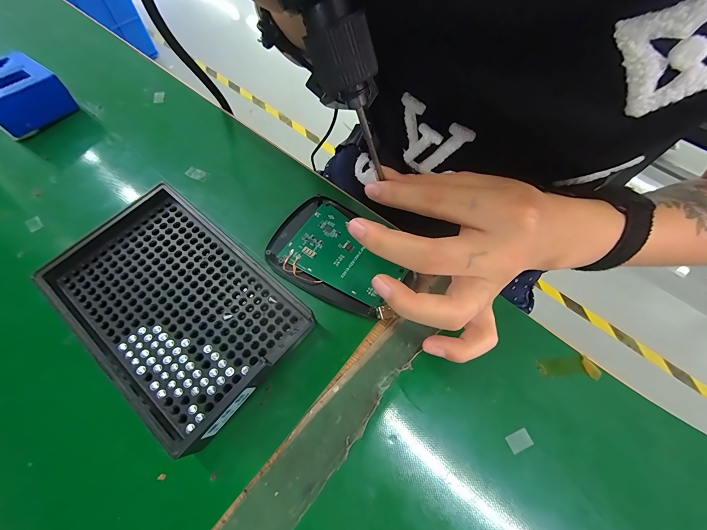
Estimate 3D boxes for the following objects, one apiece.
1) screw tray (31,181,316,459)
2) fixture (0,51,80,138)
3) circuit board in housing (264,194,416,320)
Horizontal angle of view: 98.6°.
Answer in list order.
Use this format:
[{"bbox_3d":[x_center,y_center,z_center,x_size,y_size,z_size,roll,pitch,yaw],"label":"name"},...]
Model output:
[{"bbox_3d":[-0.102,0.023,0.178,0.137,0.025,0.091,37,70,15],"label":"screw tray"},{"bbox_3d":[-0.262,-0.133,0.240,0.042,0.037,0.053,33,69,13],"label":"fixture"},{"bbox_3d":[-0.008,-0.006,0.201,0.093,0.007,0.062,30,68,12],"label":"circuit board in housing"}]

